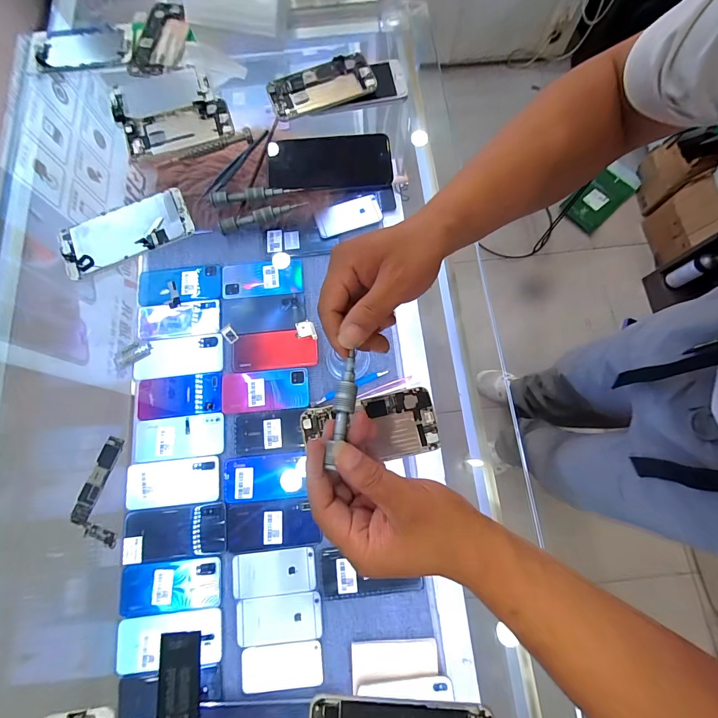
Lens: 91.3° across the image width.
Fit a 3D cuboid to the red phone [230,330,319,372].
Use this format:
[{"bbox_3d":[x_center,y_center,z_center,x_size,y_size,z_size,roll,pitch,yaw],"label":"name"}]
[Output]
[{"bbox_3d":[-0.161,-0.018,0.672,0.158,0.007,0.074,-5,76,-1],"label":"red phone"}]

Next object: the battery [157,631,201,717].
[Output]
[{"bbox_3d":[-0.162,0.297,0.310,0.035,0.009,0.093,-1,74,-12],"label":"battery"}]

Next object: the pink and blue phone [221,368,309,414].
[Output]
[{"bbox_3d":[-0.174,0.058,0.648,0.158,0.005,0.075,-5,76,-1],"label":"pink and blue phone"}]

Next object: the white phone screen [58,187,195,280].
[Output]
[{"bbox_3d":[-0.283,-0.157,0.424,0.152,0.012,0.074,-23,77,-5],"label":"white phone screen"}]

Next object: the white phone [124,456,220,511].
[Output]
[{"bbox_3d":[-0.326,0.216,0.612,0.161,0.004,0.076,-4,76,-1],"label":"white phone"}]

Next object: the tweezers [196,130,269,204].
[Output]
[{"bbox_3d":[-0.156,-0.243,0.443,0.014,0.011,0.128,36,79,9],"label":"tweezers"}]

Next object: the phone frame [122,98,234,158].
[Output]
[{"bbox_3d":[-0.238,-0.305,0.462,0.136,0.011,0.066,-13,76,-3],"label":"phone frame"}]

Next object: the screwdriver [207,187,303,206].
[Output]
[{"bbox_3d":[-0.125,-0.201,0.426,0.110,0.012,0.014,-8,76,-1],"label":"screwdriver"}]

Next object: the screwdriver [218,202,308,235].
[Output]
[{"bbox_3d":[-0.114,-0.170,0.416,0.105,0.015,0.010,-17,77,-4],"label":"screwdriver"}]

